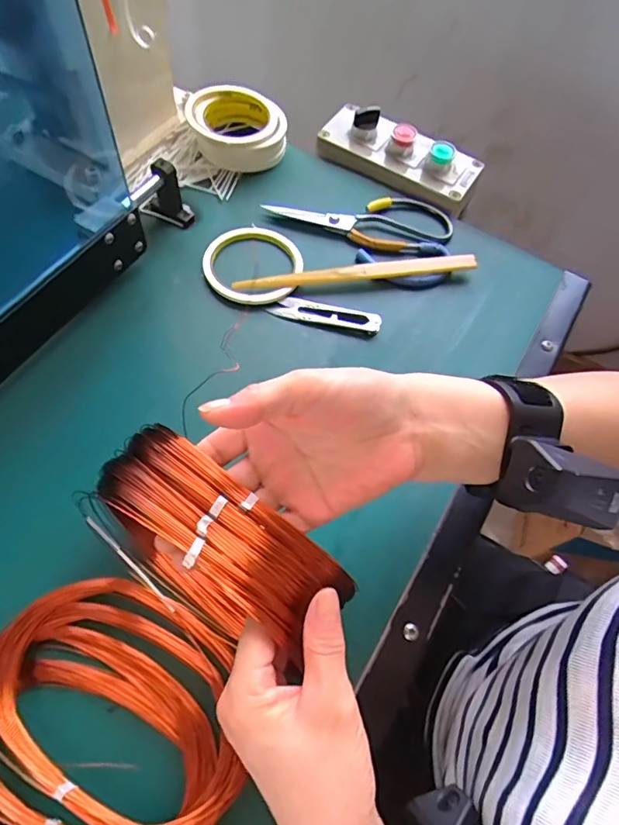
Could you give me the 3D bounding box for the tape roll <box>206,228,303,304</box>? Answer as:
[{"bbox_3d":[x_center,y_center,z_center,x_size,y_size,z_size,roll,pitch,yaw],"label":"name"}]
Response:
[{"bbox_3d":[-0.052,-0.137,0.457,0.088,0.005,0.091,1,62,-3],"label":"tape roll"}]

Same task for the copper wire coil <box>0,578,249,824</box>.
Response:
[{"bbox_3d":[-0.124,0.184,0.283,0.169,0.026,0.156,1,62,-3],"label":"copper wire coil"}]

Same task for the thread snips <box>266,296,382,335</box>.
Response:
[{"bbox_3d":[0.014,-0.090,0.439,0.099,0.009,0.022,12,62,3],"label":"thread snips"}]

